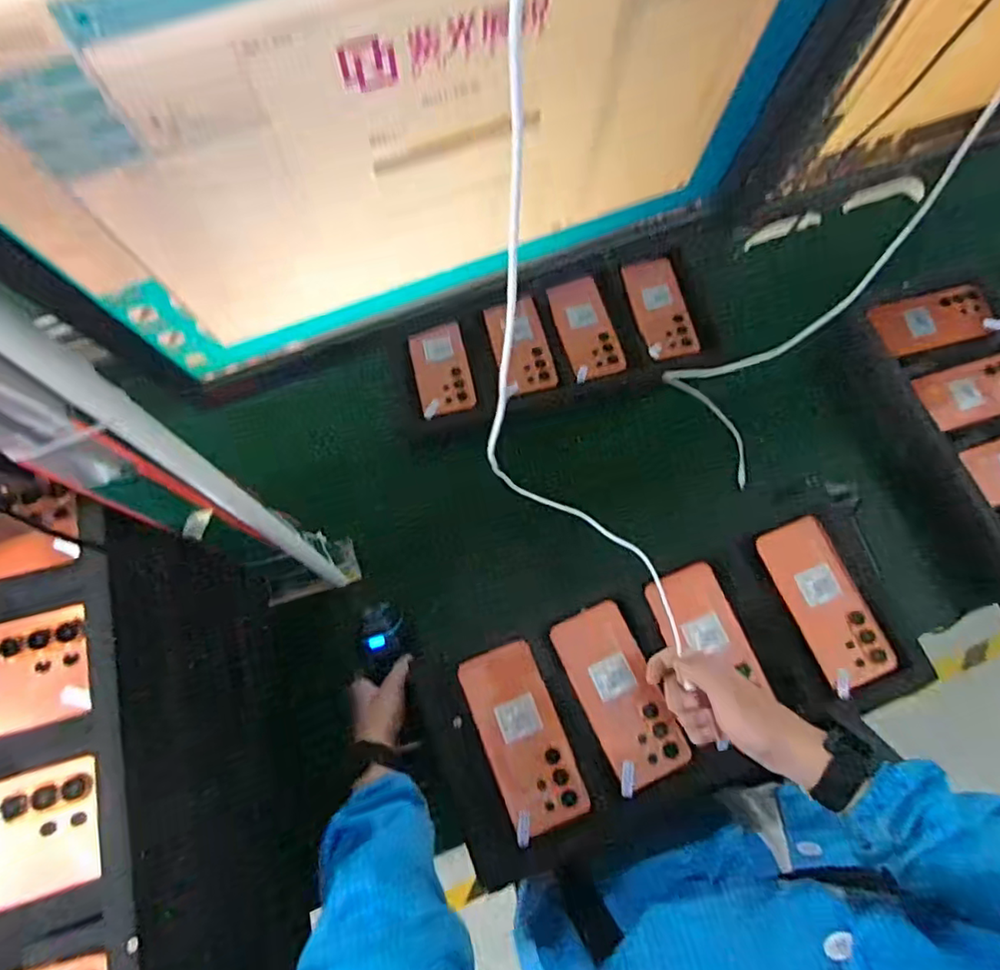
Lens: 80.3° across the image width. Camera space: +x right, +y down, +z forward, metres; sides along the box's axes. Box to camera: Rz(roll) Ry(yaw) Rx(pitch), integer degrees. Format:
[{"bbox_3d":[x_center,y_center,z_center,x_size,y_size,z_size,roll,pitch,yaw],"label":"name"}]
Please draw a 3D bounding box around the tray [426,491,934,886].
[{"bbox_3d":[0.179,0.194,0.594,0.489,0.046,0.224,-20,73,-6],"label":"tray"}]

